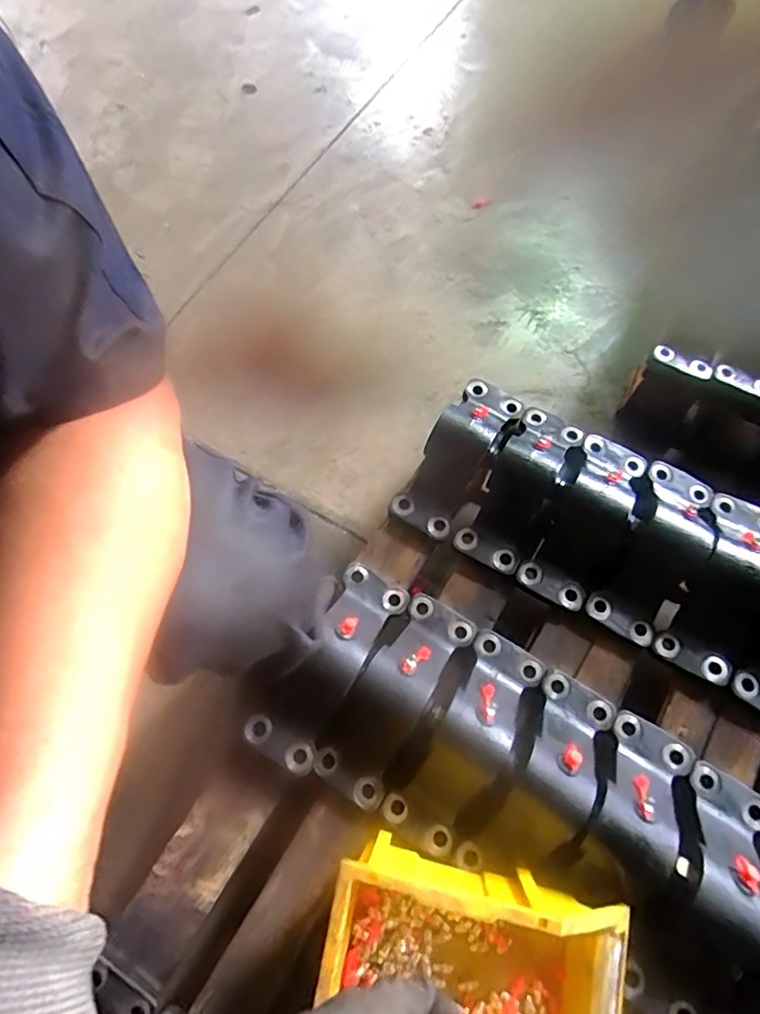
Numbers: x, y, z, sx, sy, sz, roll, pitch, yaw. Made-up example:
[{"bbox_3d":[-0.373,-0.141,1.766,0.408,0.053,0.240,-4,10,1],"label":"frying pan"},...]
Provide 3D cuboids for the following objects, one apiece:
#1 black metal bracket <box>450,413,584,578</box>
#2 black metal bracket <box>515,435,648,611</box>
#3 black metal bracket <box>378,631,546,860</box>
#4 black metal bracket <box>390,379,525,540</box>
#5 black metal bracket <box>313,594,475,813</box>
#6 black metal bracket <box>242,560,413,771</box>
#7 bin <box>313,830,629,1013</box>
[{"bbox_3d":[0.172,-0.041,0.641,0.086,0.058,0.220,28,71,13],"label":"black metal bracket"},{"bbox_3d":[0.251,0.001,0.624,0.095,0.059,0.224,28,71,13],"label":"black metal bracket"},{"bbox_3d":[0.088,0.232,0.541,0.085,0.058,0.225,31,72,14],"label":"black metal bracket"},{"bbox_3d":[0.101,-0.076,0.657,0.082,0.073,0.223,30,72,13],"label":"black metal bracket"},{"bbox_3d":[0.017,0.192,0.555,0.081,0.058,0.223,30,72,13],"label":"black metal bracket"},{"bbox_3d":[-0.057,0.160,0.566,0.080,0.081,0.223,28,71,13],"label":"black metal bracket"},{"bbox_3d":[0.079,0.395,0.442,0.248,0.114,0.152,10,68,6],"label":"bin"}]

